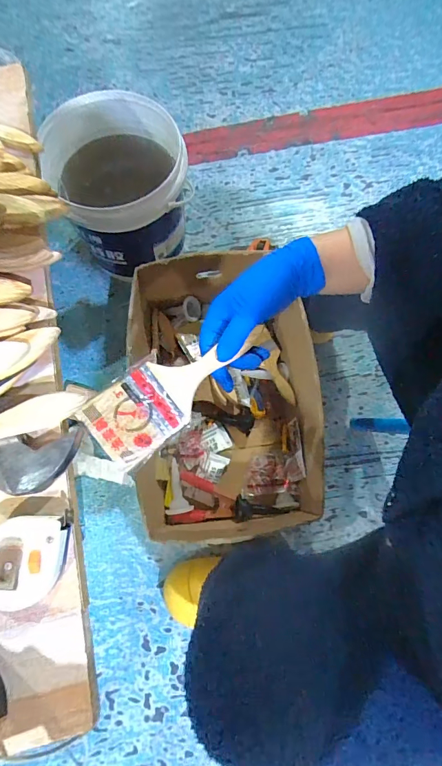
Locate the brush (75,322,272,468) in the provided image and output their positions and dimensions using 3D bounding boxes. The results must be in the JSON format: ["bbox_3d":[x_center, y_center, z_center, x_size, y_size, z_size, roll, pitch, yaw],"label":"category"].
[{"bbox_3d":[-0.033,-0.002,0.356,0.181,0.015,0.063,-35,78,-15],"label":"brush"}]

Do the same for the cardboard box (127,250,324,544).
[{"bbox_3d":[0.009,0.019,0.727,0.300,0.203,0.463,-3,75,-1],"label":"cardboard box"}]

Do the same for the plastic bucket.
[{"bbox_3d":[-0.199,-0.394,0.802,0.256,0.262,0.300,-32,77,-8],"label":"plastic bucket"}]

